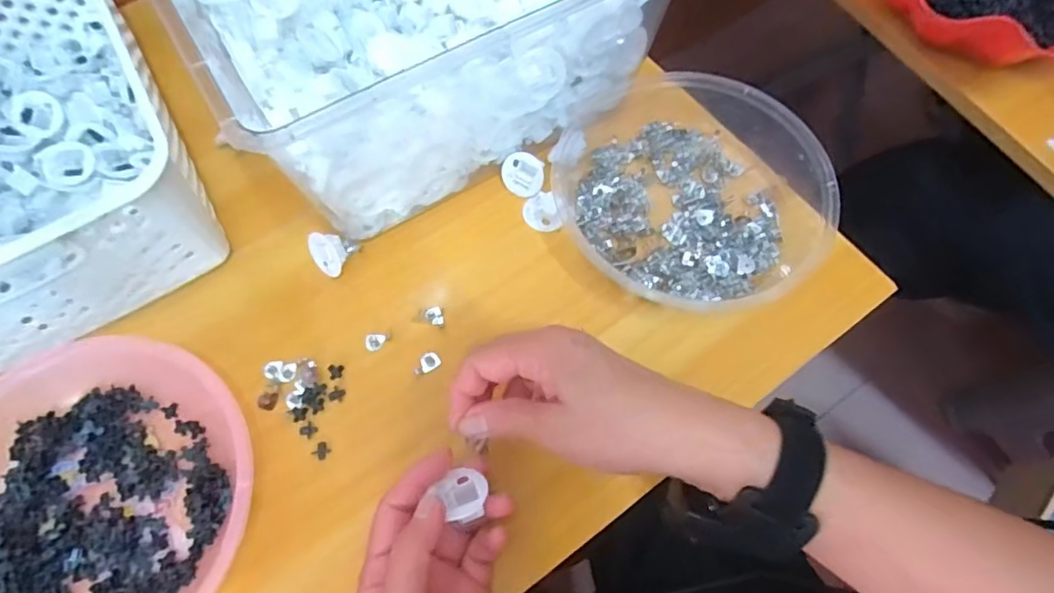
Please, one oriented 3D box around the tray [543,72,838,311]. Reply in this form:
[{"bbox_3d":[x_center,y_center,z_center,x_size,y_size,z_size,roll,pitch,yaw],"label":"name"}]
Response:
[{"bbox_3d":[0.110,-0.076,0.408,0.176,0.052,0.186,0,67,0],"label":"tray"}]

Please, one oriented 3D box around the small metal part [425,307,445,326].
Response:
[{"bbox_3d":[-0.063,0.014,0.394,0.011,0.004,0.013,-25,69,-10],"label":"small metal part"}]

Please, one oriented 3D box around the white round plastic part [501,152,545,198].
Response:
[{"bbox_3d":[-0.003,-0.091,0.430,0.031,0.005,0.032,5,106,3],"label":"white round plastic part"}]

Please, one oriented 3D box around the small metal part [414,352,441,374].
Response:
[{"bbox_3d":[-0.066,0.045,0.381,0.019,0.005,0.011,-35,71,-13],"label":"small metal part"}]

